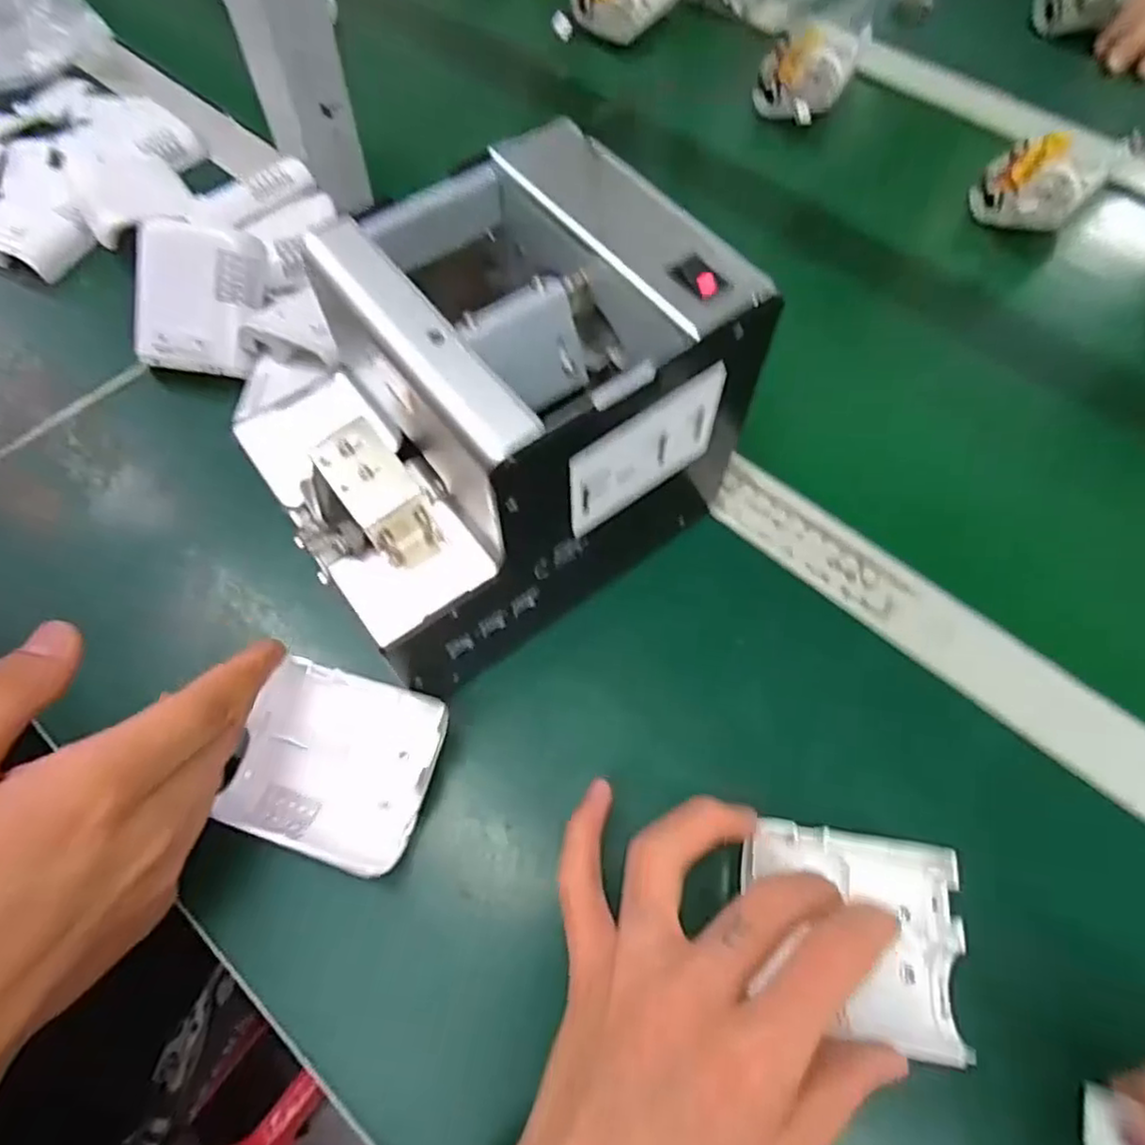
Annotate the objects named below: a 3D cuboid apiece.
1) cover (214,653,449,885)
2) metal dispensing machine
[{"bbox_3d":[-0.099,0.080,0.287,0.079,0.023,0.071,16,65,9],"label":"cover"},{"bbox_3d":[-0.033,-0.058,0.303,0.176,0.153,0.128,-35,68,-15],"label":"metal dispensing machine"}]

